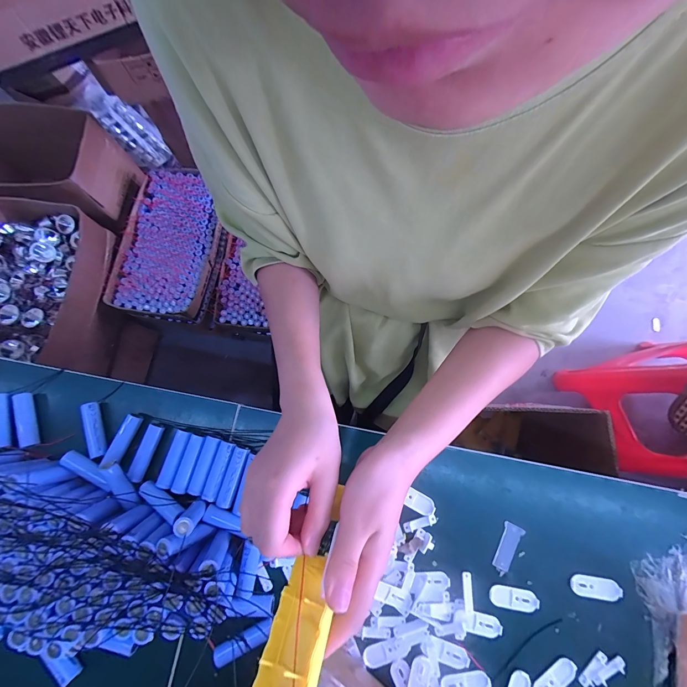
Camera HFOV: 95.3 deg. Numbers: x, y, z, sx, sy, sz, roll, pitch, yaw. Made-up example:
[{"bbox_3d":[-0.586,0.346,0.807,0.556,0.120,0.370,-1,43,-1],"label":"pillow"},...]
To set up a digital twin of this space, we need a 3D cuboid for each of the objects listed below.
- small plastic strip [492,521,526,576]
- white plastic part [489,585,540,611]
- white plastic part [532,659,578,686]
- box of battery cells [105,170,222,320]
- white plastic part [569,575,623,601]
[{"bbox_3d":[0.180,0.226,0.346,0.020,0.004,0.052,29,81,6],"label":"small plastic strip"},{"bbox_3d":[0.183,0.274,0.335,0.050,0.004,0.020,7,80,2],"label":"white plastic part"},{"bbox_3d":[0.217,0.345,0.320,0.051,0.004,0.019,-35,81,-5],"label":"white plastic part"},{"bbox_3d":[-0.464,-0.277,0.851,0.235,0.064,0.416,9,80,3],"label":"box of battery cells"},{"bbox_3d":[0.271,0.262,0.335,0.049,0.009,0.018,3,79,2],"label":"white plastic part"}]

